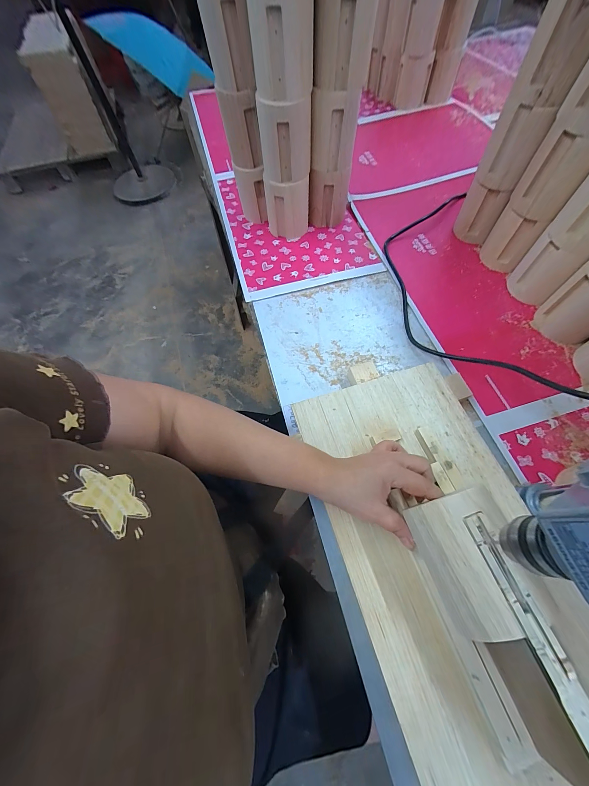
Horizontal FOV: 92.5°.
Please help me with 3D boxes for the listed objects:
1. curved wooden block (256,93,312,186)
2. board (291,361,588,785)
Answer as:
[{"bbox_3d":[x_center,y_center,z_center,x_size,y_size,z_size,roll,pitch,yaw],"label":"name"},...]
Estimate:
[{"bbox_3d":[-0.015,-0.395,0.447,0.082,0.099,0.045,0,65,3],"label":"curved wooden block"},{"bbox_3d":[0.153,0.147,0.299,0.208,0.021,0.381,-17,64,-6],"label":"board"}]

